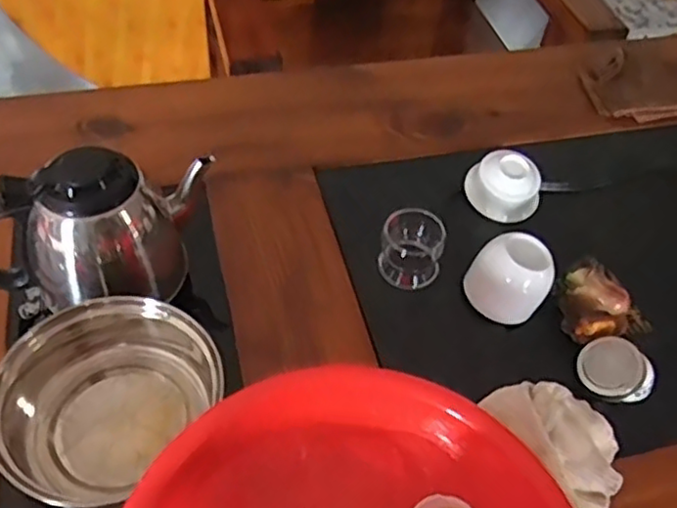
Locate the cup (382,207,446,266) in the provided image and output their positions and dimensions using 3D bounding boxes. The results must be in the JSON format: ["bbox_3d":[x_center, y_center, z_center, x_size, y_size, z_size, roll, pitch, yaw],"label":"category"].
[{"bbox_3d":[0.074,-0.007,0.669,0.058,0.059,0.053,2,51,-2],"label":"cup"}]

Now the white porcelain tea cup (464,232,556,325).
[{"bbox_3d":[0.167,0.023,0.649,0.074,0.071,0.065,38,58,24],"label":"white porcelain tea cup"}]

